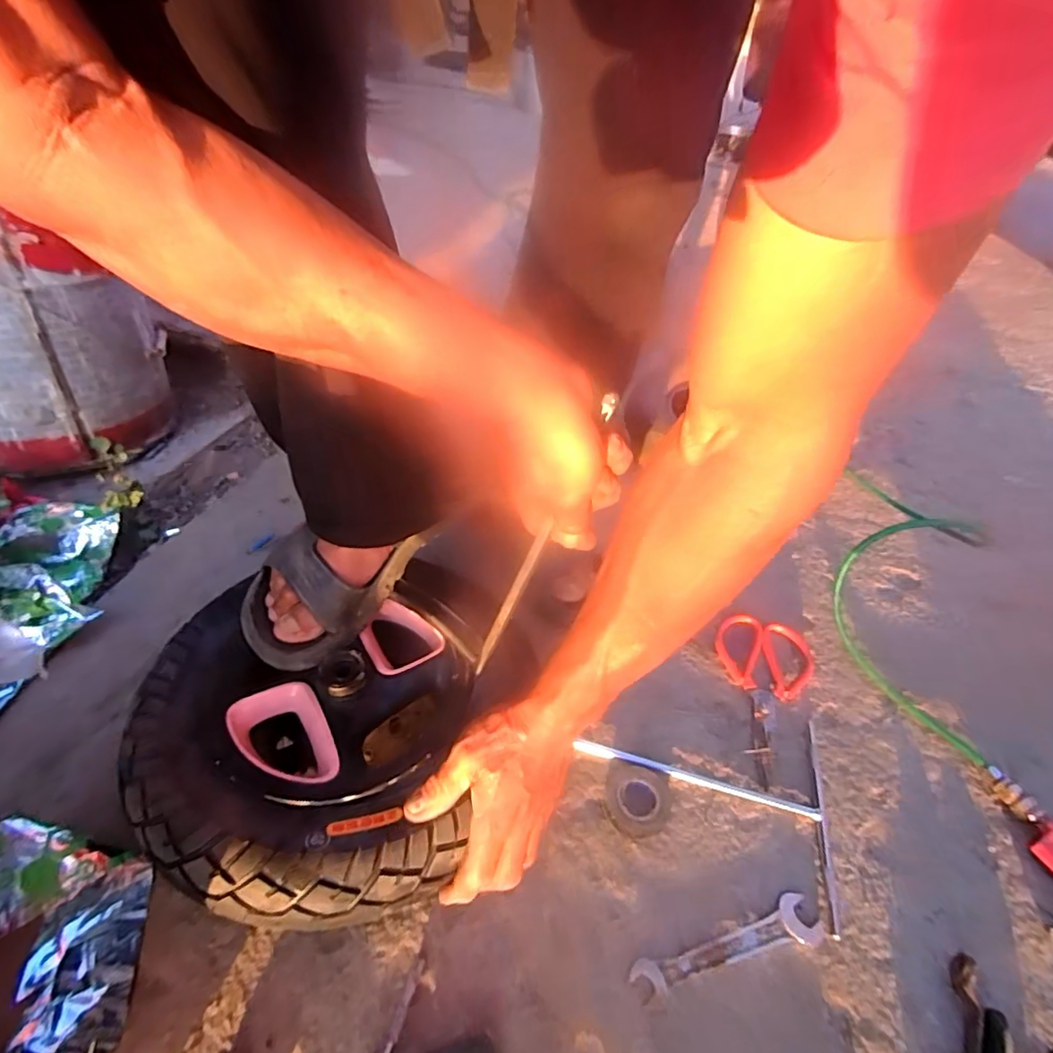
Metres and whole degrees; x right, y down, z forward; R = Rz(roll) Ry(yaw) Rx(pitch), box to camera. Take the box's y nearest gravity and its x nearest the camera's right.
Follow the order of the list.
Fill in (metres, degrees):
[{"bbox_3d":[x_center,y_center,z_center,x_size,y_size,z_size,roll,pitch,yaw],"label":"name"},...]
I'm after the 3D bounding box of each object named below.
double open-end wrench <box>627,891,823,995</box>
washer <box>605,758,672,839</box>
[{"bbox_3d":[0.152,0.318,0.423,0.154,0.006,0.032,-7,43,-13],"label":"double open-end wrench"},{"bbox_3d":[0.100,0.246,0.493,0.058,0.019,0.061,8,42,4],"label":"washer"}]

